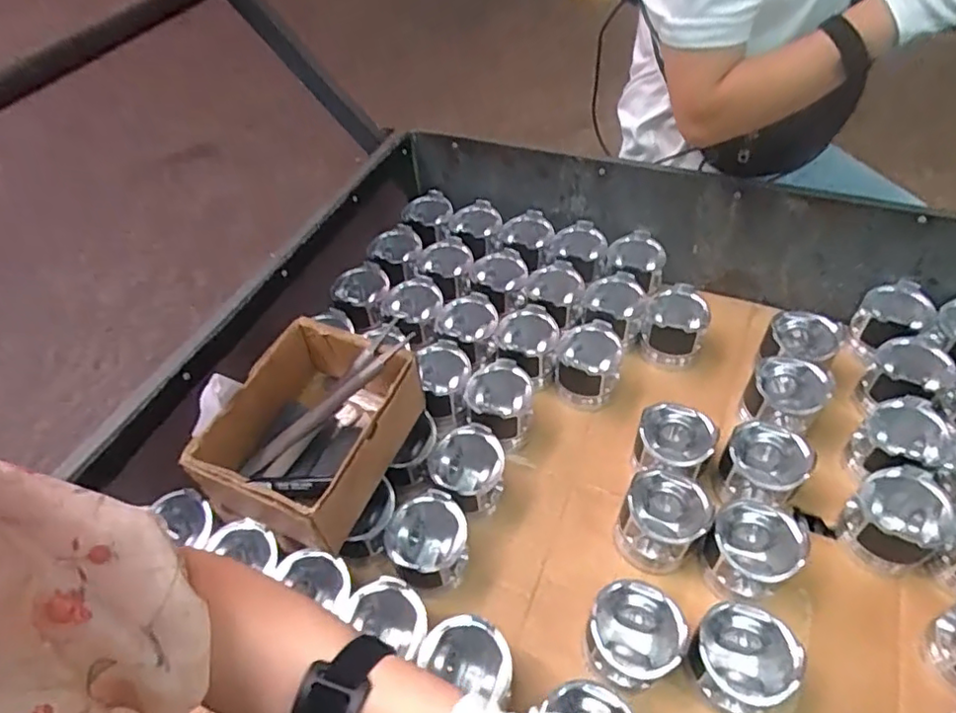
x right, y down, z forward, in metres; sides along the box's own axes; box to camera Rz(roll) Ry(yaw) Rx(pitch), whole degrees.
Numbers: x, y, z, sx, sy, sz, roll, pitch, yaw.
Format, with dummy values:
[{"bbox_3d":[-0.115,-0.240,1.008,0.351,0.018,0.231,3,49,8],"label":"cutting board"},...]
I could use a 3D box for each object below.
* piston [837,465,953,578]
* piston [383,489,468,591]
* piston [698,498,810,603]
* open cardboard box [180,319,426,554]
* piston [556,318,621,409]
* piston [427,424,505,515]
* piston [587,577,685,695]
[{"bbox_3d":[0.431,0.172,0.625,0.081,0.092,0.079,-3,49,4],"label":"piston"},{"bbox_3d":[-0.052,0.200,0.645,0.083,0.084,0.089,-3,49,4],"label":"piston"},{"bbox_3d":[0.276,0.200,0.612,0.082,0.083,0.090,-3,49,4],"label":"piston"},{"bbox_3d":[-0.173,0.079,0.635,0.163,0.101,0.203,14,52,18],"label":"open cardboard box"},{"bbox_3d":[0.144,0.016,0.799,0.084,0.085,0.093,4,50,10],"label":"piston"},{"bbox_3d":[-0.010,0.132,0.684,0.081,0.071,0.082,-3,49,4],"label":"piston"},{"bbox_3d":[0.148,0.265,0.572,0.077,0.078,0.077,-3,49,4],"label":"piston"}]

